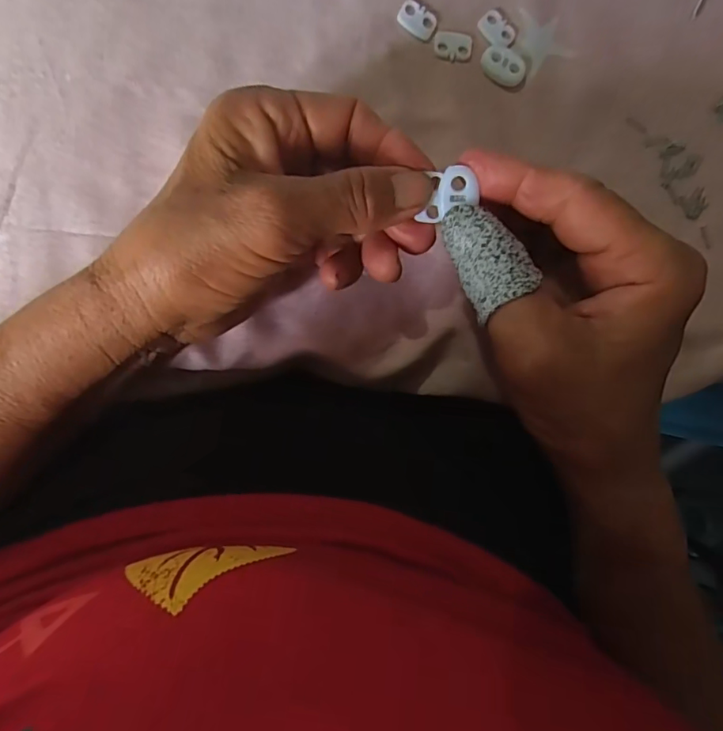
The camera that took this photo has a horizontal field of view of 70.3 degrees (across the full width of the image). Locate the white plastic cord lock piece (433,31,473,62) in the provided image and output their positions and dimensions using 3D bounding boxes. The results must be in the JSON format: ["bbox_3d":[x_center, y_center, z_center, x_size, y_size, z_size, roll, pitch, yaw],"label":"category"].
[{"bbox_3d":[0.045,-0.155,0.248,0.019,0.004,0.013,9,89,-6],"label":"white plastic cord lock piece"}]

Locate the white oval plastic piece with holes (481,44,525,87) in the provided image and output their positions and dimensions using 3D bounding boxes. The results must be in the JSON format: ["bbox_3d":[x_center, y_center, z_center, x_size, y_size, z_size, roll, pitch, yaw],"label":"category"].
[{"bbox_3d":[0.070,-0.147,0.250,0.022,0.005,0.017,33,87,-5],"label":"white oval plastic piece with holes"}]

